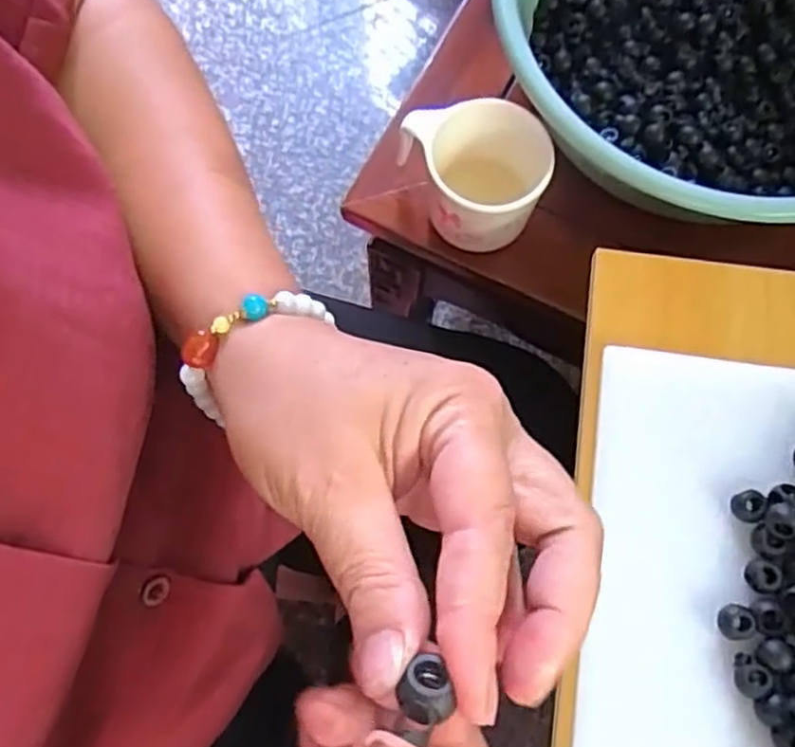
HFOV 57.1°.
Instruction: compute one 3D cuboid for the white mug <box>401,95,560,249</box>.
[{"bbox_3d":[0.047,-0.128,0.478,0.093,0.073,0.078,12,75,5],"label":"white mug"}]

